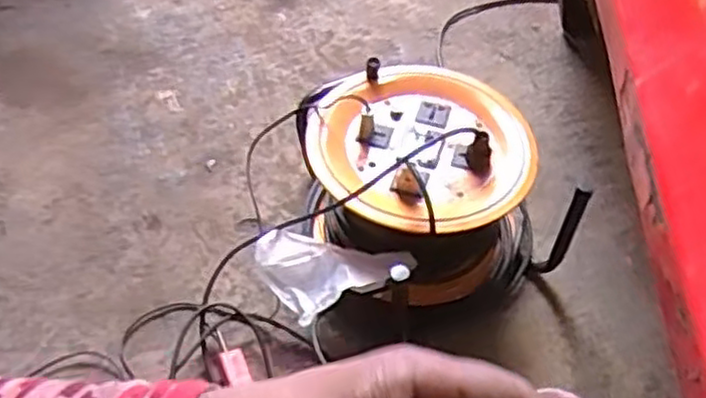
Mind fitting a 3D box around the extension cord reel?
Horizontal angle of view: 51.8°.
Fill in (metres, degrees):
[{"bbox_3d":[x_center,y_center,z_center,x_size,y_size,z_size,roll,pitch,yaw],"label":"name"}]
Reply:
[{"bbox_3d":[0.093,-0.034,0.983,0.299,0.177,0.317,1,50,-1],"label":"extension cord reel"}]

